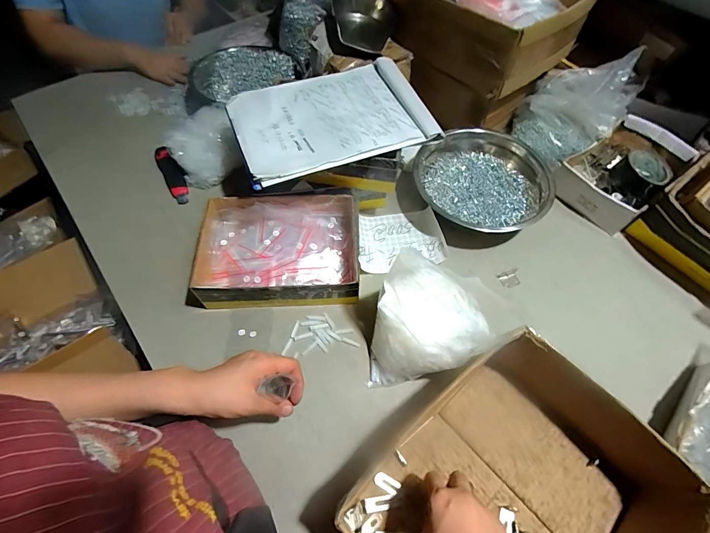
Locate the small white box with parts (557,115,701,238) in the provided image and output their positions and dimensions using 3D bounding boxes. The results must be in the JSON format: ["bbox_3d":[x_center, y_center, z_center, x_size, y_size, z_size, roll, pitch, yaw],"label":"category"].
[{"bbox_3d":[0.525,-0.186,0.686,0.263,0.058,0.156,-33,65,-18],"label":"small white box with parts"}]

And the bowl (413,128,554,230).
[{"bbox_3d":[0.244,-0.151,0.650,0.206,0.088,0.224,-30,64,-17],"label":"bowl"}]

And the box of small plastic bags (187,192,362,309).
[{"bbox_3d":[-0.134,-0.027,0.584,0.276,0.073,0.191,0,59,-1],"label":"box of small plastic bags"}]

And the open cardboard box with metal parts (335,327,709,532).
[{"bbox_3d":[0.182,0.270,0.391,0.289,0.120,0.245,-37,66,-20],"label":"open cardboard box with metal parts"}]

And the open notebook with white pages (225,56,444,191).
[{"bbox_3d":[-0.034,-0.246,0.577,0.320,0.028,0.215,-19,61,-11],"label":"open notebook with white pages"}]

